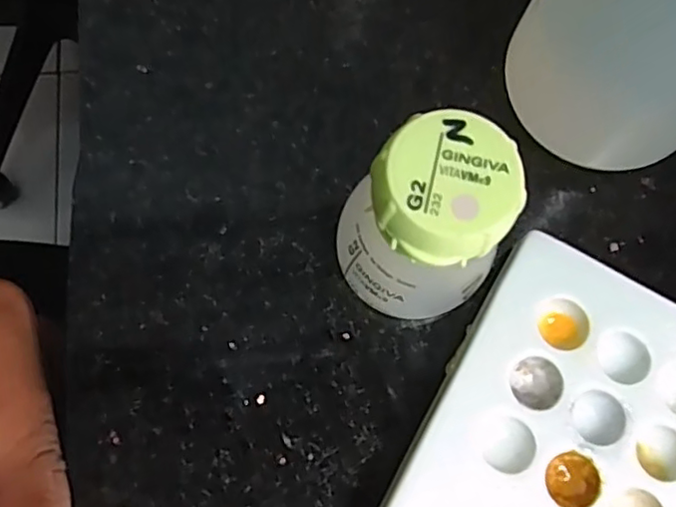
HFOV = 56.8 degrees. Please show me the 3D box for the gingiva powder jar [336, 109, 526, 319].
[{"bbox_3d":[0.017,-0.003,0.118,0.029,0.042,0.025,-43,81,-13],"label":"gingiva powder jar"}]

